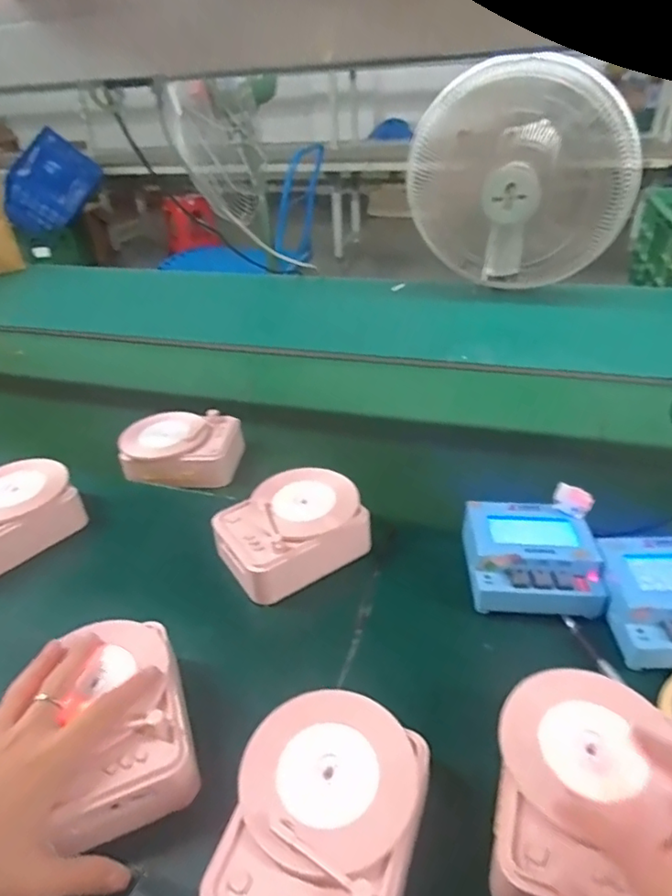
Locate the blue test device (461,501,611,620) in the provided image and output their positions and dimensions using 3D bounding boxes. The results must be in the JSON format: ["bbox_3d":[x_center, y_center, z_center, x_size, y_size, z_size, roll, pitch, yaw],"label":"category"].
[{"bbox_3d":[0.167,0.097,0.496,0.108,0.055,0.096,0,33,7],"label":"blue test device"}]

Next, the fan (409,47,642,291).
[{"bbox_3d":[0.351,-0.484,1.081,0.374,0.426,0.203,10,35,21],"label":"fan"}]

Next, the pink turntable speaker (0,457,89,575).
[{"bbox_3d":[-0.340,0.069,0.583,0.132,0.051,0.109,-29,40,-33],"label":"pink turntable speaker"}]

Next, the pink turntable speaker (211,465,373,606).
[{"bbox_3d":[-0.043,0.078,0.541,0.130,0.056,0.108,-24,37,-27],"label":"pink turntable speaker"}]

